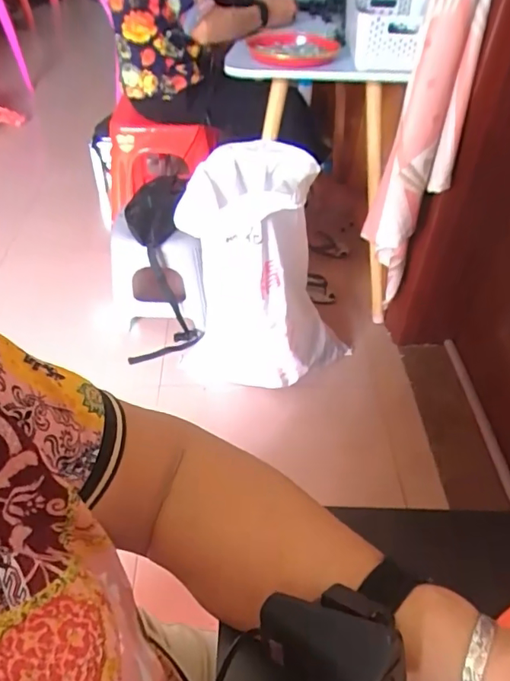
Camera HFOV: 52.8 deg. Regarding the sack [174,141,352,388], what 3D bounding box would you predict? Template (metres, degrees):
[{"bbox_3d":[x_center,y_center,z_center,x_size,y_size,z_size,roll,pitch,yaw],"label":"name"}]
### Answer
[{"bbox_3d":[0.043,-0.159,1.385,0.408,0.652,0.333,22,49,19],"label":"sack"}]

